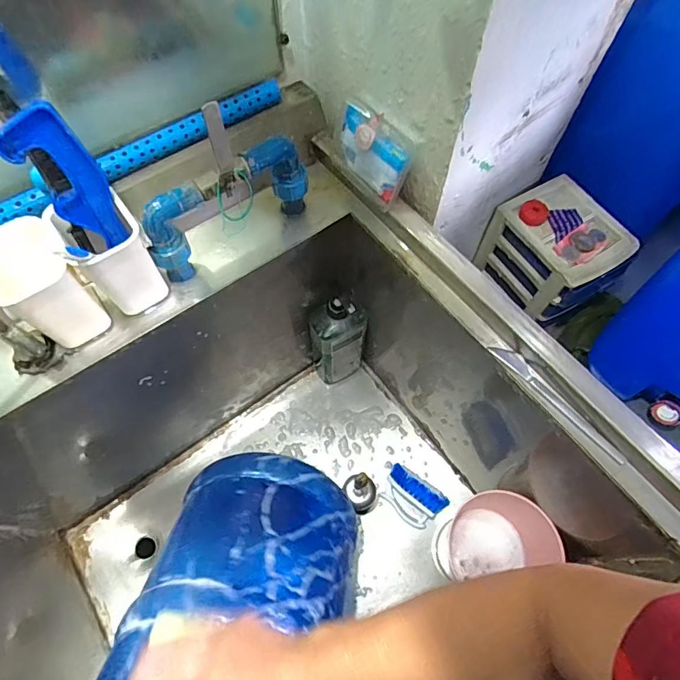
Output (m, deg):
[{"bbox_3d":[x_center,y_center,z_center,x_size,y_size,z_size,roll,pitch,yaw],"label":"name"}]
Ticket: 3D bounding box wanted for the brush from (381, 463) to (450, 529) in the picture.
[{"bbox_3d":[0.125,0.271,0.775,0.109,0.059,0.073,29,67,13],"label":"brush"}]

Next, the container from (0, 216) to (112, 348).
[{"bbox_3d":[-0.300,-0.051,0.464,0.076,0.119,0.083,-33,68,-15],"label":"container"}]

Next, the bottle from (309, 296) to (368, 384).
[{"bbox_3d":[0.001,0.008,0.785,0.096,0.258,0.051,-14,65,-7],"label":"bottle"}]

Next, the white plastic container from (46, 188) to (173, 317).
[{"bbox_3d":[-0.237,-0.086,0.476,0.073,0.107,0.078,-34,69,-15],"label":"white plastic container"}]

